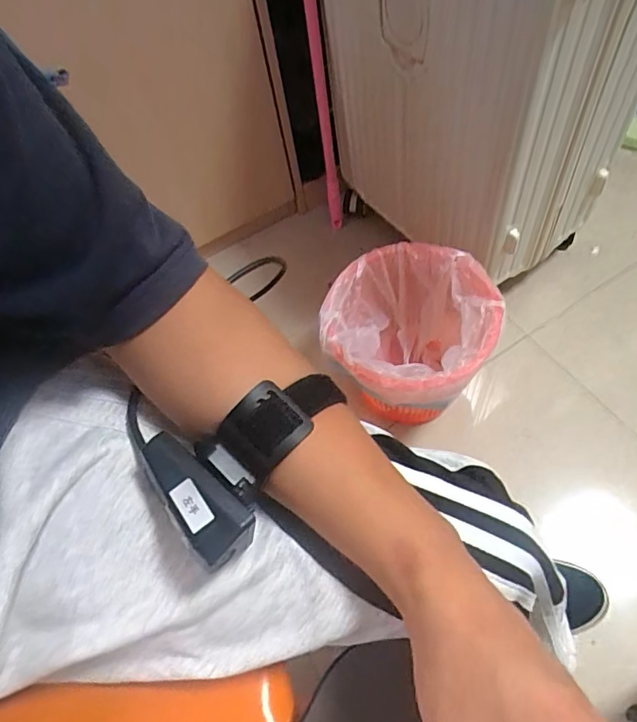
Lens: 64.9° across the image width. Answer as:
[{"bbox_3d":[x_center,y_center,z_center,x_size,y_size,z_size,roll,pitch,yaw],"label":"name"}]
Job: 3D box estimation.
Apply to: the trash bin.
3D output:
[{"bbox_3d":[0.133,-0.024,0.782,0.235,0.202,0.239,-4,60,7],"label":"trash bin"}]

